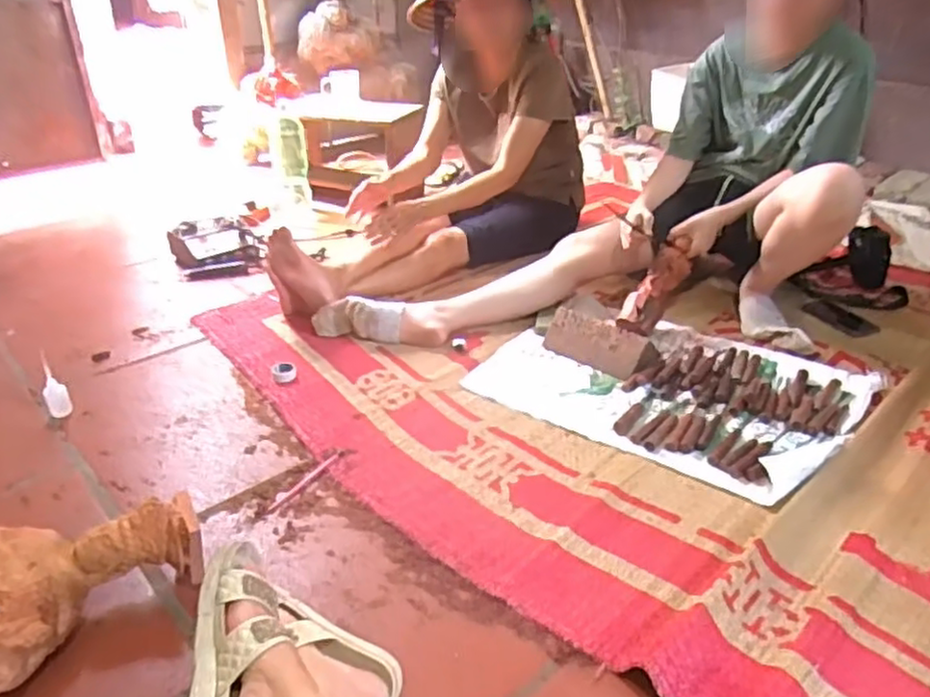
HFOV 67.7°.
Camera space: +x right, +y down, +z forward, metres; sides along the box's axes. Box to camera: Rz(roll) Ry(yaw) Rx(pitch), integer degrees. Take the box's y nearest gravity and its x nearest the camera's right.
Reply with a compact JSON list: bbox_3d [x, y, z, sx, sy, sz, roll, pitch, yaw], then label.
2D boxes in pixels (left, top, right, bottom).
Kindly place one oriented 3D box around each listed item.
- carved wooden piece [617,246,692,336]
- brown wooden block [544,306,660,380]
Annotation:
[{"bbox_3d":[0.398,-0.119,1.479,0.078,0.075,0.250,26,70,34],"label":"carved wooden piece"},{"bbox_3d":[0.275,-0.018,1.412,0.226,0.061,0.125,23,36,33],"label":"brown wooden block"}]

